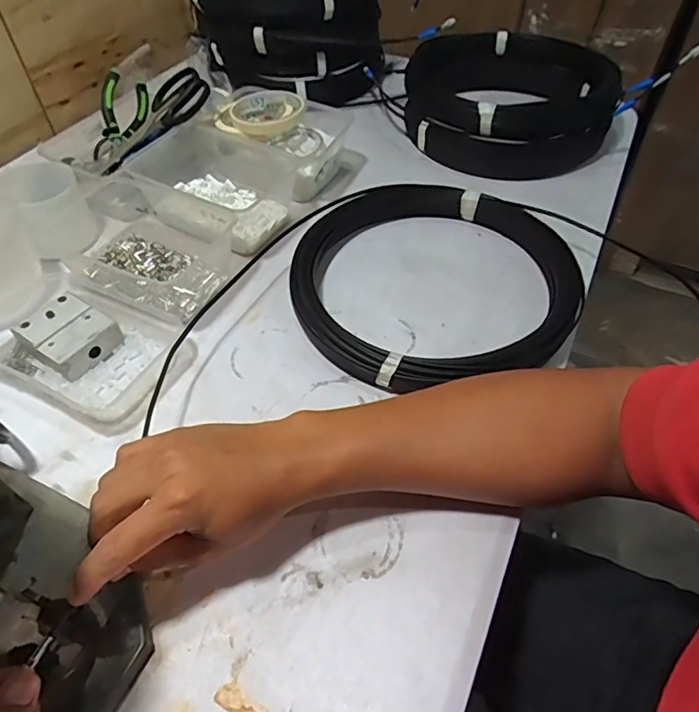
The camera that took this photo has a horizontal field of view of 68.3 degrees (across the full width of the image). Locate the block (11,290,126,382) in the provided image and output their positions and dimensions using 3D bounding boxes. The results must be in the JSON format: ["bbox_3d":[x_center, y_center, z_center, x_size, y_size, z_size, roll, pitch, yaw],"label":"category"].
[{"bbox_3d":[-0.260,-0.020,0.479,0.068,0.031,0.061,28,55,22],"label":"block"}]

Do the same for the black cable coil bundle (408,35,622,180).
[{"bbox_3d":[0.229,-0.361,0.735,0.285,0.096,0.270,19,52,15],"label":"black cable coil bundle"}]

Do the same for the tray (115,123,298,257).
[{"bbox_3d":[-0.164,-0.204,0.612,0.193,0.068,0.145,23,53,19],"label":"tray"}]

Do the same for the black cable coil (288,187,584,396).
[{"bbox_3d":[0.079,-0.085,0.528,0.275,0.047,0.279,0,49,0],"label":"black cable coil"}]

